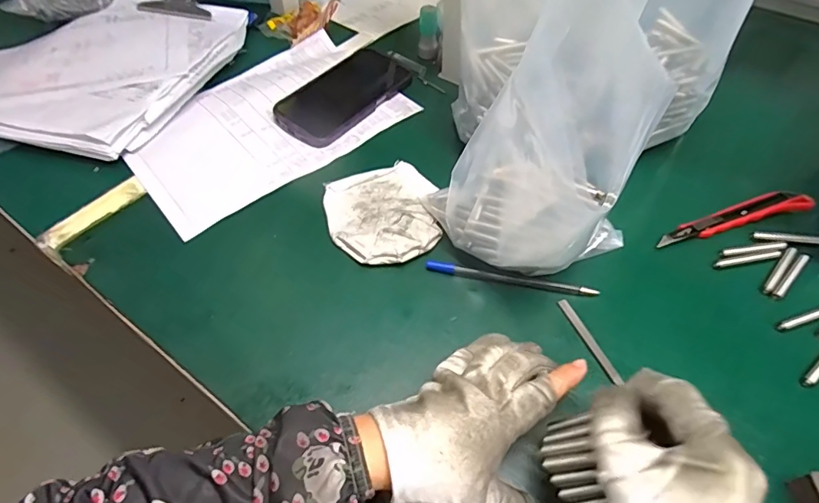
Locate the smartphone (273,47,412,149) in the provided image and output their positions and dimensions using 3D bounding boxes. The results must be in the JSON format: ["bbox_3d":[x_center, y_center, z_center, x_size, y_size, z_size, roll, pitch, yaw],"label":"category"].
[{"bbox_3d":[-0.075,-0.182,0.558,0.081,0.018,0.166,29,57,22],"label":"smartphone"}]

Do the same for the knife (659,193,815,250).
[{"bbox_3d":[0.293,-0.032,0.437,0.149,0.013,0.025,-14,52,-10],"label":"knife"}]

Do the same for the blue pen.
[{"bbox_3d":[0.084,0.022,0.406,0.139,0.007,0.011,9,52,8],"label":"blue pen"}]

